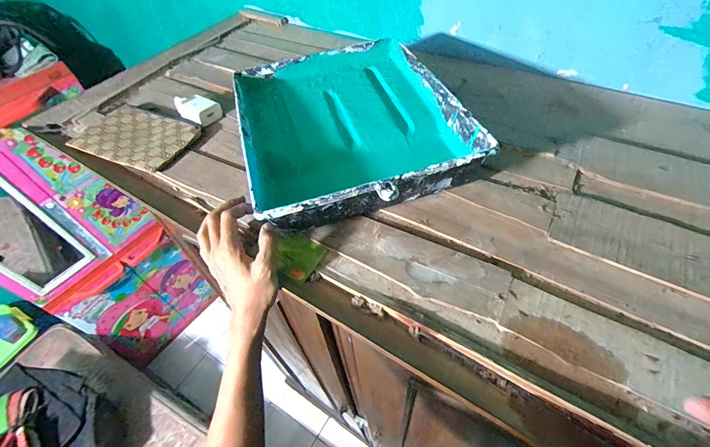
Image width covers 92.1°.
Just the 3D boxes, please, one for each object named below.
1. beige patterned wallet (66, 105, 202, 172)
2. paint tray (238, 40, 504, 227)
[{"bbox_3d":[-0.375,-0.146,0.584,0.212,0.020,0.126,20,56,20],"label":"beige patterned wallet"},{"bbox_3d":[-0.015,-0.146,0.503,0.292,0.063,0.353,-20,51,-10],"label":"paint tray"}]

